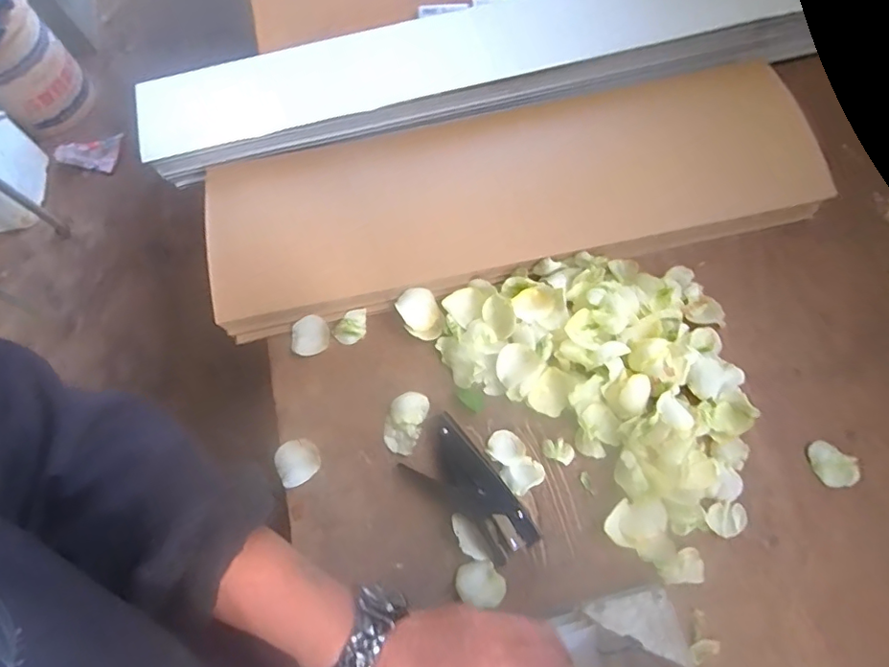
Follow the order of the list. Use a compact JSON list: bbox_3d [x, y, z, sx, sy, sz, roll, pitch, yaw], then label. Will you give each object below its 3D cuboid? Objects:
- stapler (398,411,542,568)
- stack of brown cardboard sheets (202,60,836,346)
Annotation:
[{"bbox_3d":[0.029,0.158,0.543,0.069,0.028,0.146,-43,75,-11],"label":"stapler"},{"bbox_3d":[0.073,-0.174,0.620,0.688,0.058,0.207,-12,71,-2],"label":"stack of brown cardboard sheets"}]

